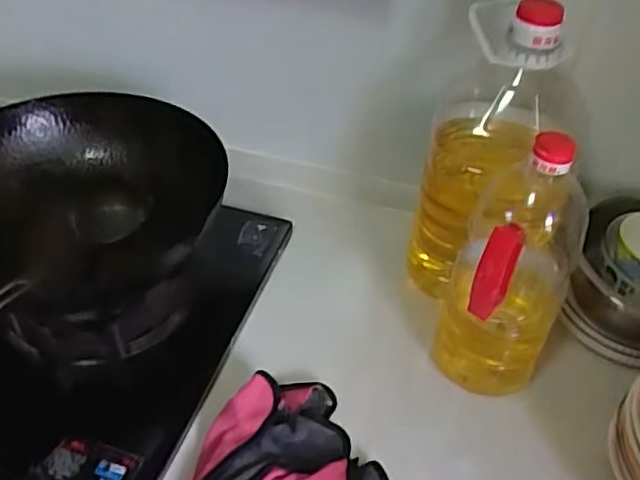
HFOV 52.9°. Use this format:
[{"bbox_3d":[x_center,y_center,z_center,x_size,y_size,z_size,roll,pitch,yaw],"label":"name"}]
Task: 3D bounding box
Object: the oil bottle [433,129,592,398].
[{"bbox_3d":[0.183,0.024,0.624,0.097,0.287,0.107,10,43,8],"label":"oil bottle"}]

